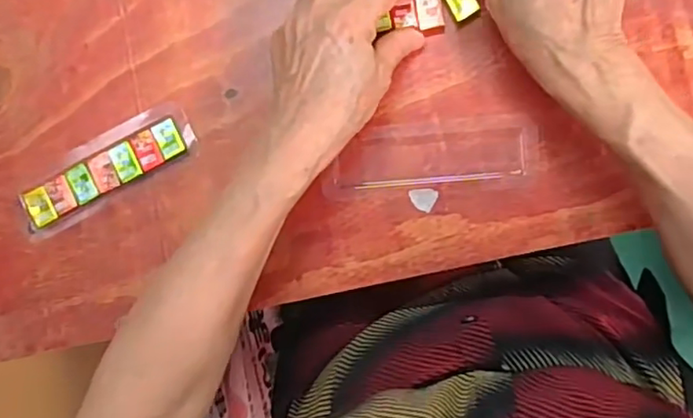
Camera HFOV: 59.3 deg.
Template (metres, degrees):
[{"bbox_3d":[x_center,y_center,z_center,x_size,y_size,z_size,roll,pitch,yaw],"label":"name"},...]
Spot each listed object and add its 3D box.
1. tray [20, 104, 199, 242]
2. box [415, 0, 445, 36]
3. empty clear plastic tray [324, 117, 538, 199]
[{"bbox_3d":[-0.169,-0.029,0.422,0.134,0.012,0.045,-28,86,5],"label":"tray"},{"bbox_3d":[0.055,-0.129,0.398,0.017,0.005,0.030,-9,88,6],"label":"box"},{"bbox_3d":[0.055,-0.034,0.399,0.135,0.010,0.047,-3,89,6],"label":"empty clear plastic tray"}]

